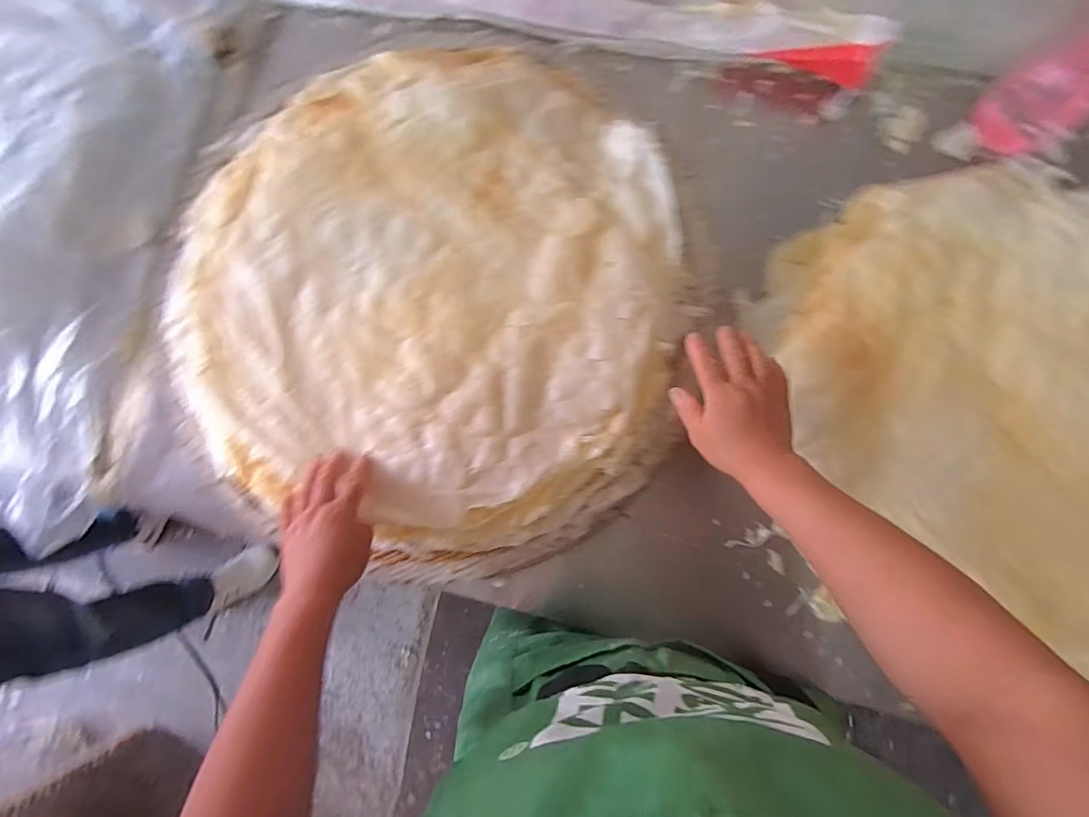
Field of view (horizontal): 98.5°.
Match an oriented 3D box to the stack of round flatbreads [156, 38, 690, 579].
[{"bbox_3d":[-0.125,-0.132,0.573,0.639,0.072,0.636,43,86,6],"label":"stack of round flatbreads"}]

